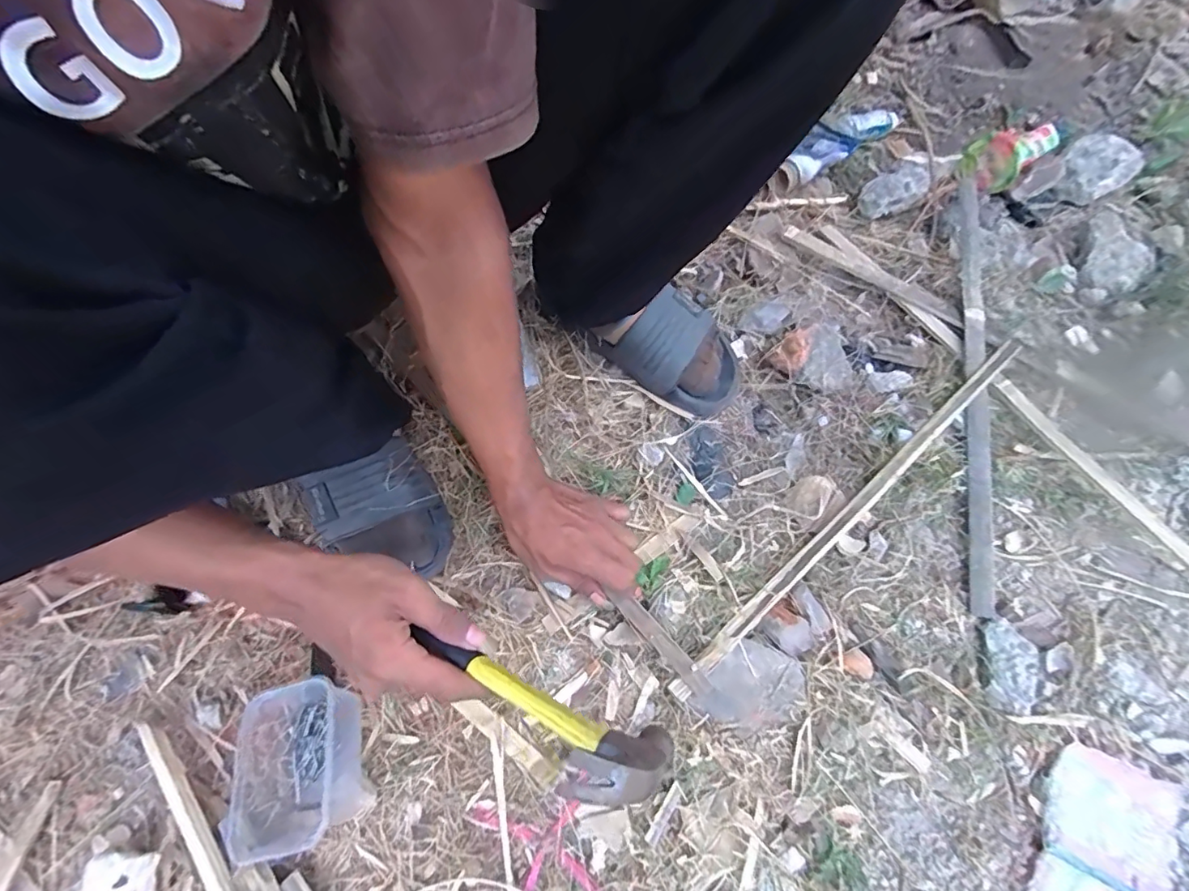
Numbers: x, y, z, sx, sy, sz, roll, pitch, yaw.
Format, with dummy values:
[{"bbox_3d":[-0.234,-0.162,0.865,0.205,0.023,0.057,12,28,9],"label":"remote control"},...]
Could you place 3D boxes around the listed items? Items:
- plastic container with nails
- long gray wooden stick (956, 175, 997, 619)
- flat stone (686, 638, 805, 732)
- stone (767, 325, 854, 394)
[{"bbox_3d":[-0.234,0.246,0.393,0.107,0.045,0.113,-17,65,-5],"label":"plastic container with nails"},{"bbox_3d":[0.412,-0.091,0.550,0.033,0.019,0.531,12,68,5],"label":"long gray wooden stick"},{"bbox_3d":[0.131,0.203,0.428,0.086,0.017,0.064,-40,73,-15],"label":"flat stone"},{"bbox_3d":[0.245,-0.094,0.560,0.078,0.029,0.077,0,67,0],"label":"stone"}]

